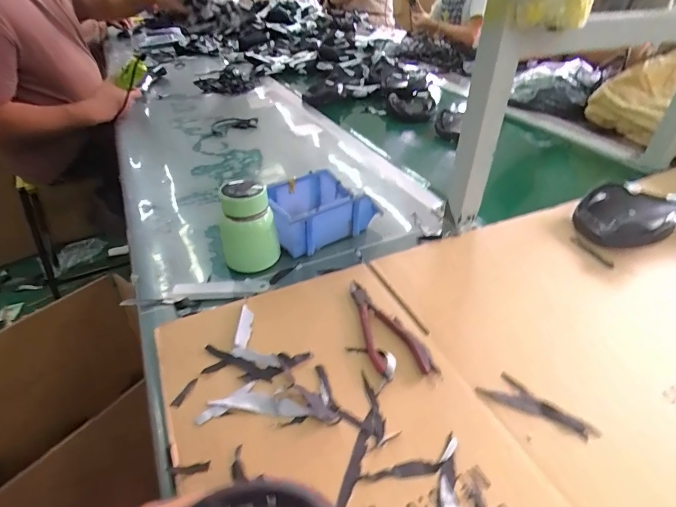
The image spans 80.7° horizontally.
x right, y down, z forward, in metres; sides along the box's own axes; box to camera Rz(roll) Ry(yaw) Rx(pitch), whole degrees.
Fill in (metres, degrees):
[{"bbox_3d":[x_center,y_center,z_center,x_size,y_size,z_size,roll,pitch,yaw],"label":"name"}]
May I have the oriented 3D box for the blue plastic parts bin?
[{"bbox_3d":[-0.034,-0.074,0.651,0.163,0.077,0.120,-24,45,-28],"label":"blue plastic parts bin"}]

